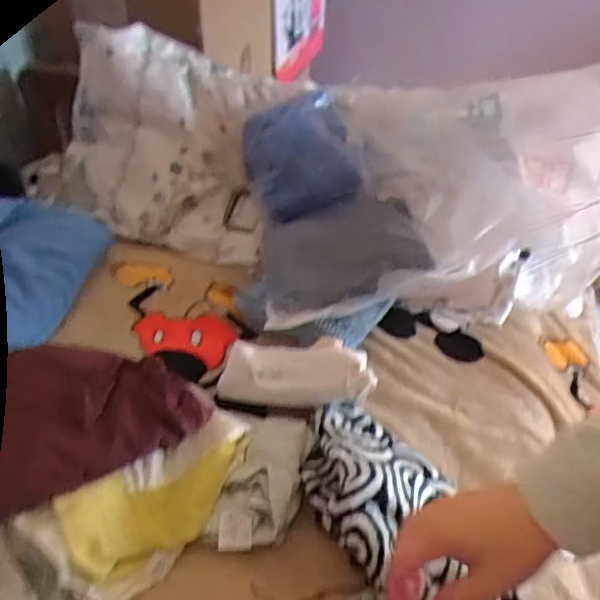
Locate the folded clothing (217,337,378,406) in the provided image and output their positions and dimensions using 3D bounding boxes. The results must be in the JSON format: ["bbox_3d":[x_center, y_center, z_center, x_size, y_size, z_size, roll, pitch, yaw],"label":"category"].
[{"bbox_3d":[-0.003,0.074,0.618,0.163,0.044,0.064,-3,41,17],"label":"folded clothing"}]

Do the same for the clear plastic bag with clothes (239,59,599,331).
[{"bbox_3d":[0.168,-0.180,0.773,0.495,0.277,0.350,-8,44,-11],"label":"clear plastic bag with clothes"}]

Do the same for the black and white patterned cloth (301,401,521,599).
[{"bbox_3d":[0.091,0.198,0.487,0.138,0.081,0.284,-11,51,-14],"label":"black and white patterned cloth"}]

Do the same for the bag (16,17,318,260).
[{"bbox_3d":[-0.236,-0.252,0.858,0.416,0.204,0.277,9,43,7],"label":"bag"}]

